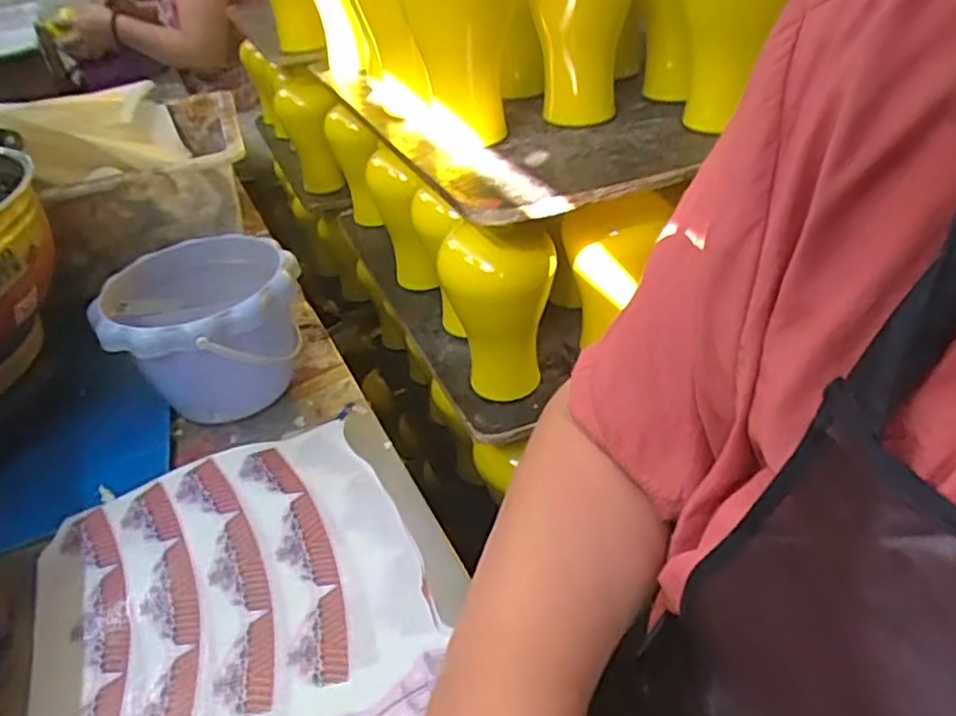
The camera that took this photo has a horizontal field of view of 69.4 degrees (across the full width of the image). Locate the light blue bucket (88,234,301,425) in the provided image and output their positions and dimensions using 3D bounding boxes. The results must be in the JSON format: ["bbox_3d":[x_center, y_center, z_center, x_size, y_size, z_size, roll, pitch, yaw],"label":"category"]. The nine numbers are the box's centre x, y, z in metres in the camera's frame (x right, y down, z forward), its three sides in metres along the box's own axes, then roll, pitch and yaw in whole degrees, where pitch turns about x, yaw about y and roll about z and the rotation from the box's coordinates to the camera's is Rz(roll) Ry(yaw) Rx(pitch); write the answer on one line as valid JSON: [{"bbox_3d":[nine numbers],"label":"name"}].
[{"bbox_3d":[-0.224,-0.015,0.590,0.152,0.119,0.153,-5,37,4],"label":"light blue bucket"}]

